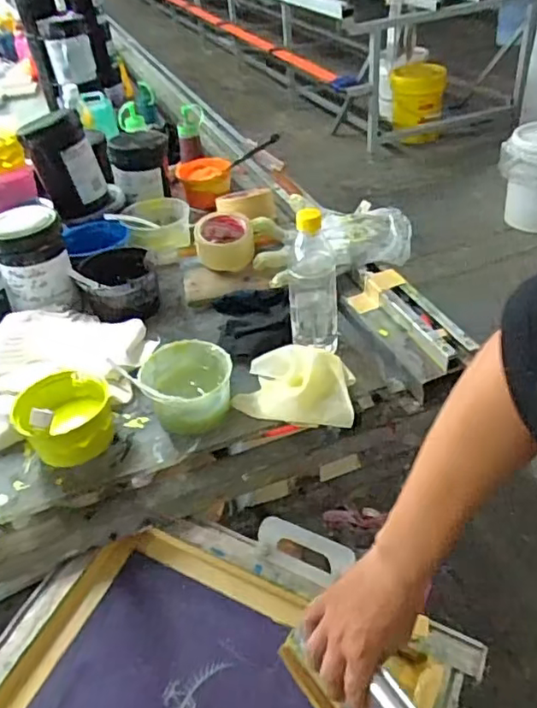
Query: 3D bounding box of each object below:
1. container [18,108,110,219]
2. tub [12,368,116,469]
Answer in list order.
[{"bbox_3d":[-0.389,-0.368,1.145,0.126,0.174,0.121,-18,40,-13],"label":"container"},{"bbox_3d":[-0.255,0.087,0.749,0.106,0.070,0.110,-4,39,3],"label":"tub"}]

